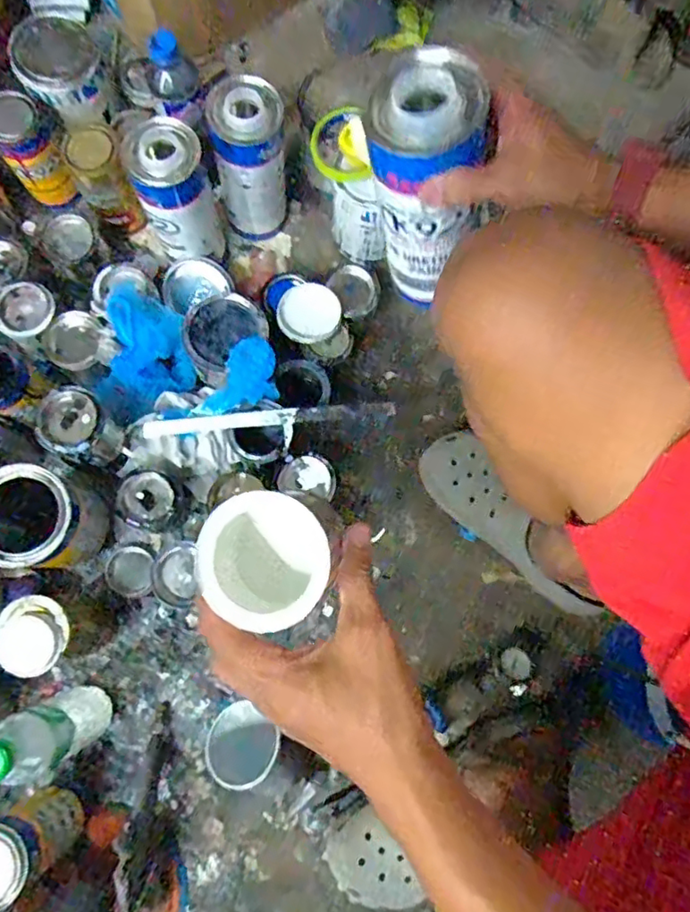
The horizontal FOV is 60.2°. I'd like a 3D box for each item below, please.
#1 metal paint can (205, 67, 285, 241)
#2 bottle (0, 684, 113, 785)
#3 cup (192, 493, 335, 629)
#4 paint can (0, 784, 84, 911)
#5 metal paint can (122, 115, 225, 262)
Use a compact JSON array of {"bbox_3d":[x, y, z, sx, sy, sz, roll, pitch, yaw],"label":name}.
[{"bbox_3d":[-0.114,-0.355,0.735,0.070,0.218,0.077,0,78,-2],"label":"metal paint can"},{"bbox_3d":[-0.290,0.273,0.595,0.054,0.218,0.058,0,78,-2],"label":"bottle"},{"bbox_3d":[-0.046,0.062,0.351,0.071,0.074,0.068,0,78,-2],"label":"cup"},{"bbox_3d":[-0.333,0.398,0.610,0.075,0.116,0.073,0,78,-2],"label":"paint can"},{"bbox_3d":[-0.198,-0.303,0.713,0.077,0.176,0.081,0,78,-2],"label":"metal paint can"}]

